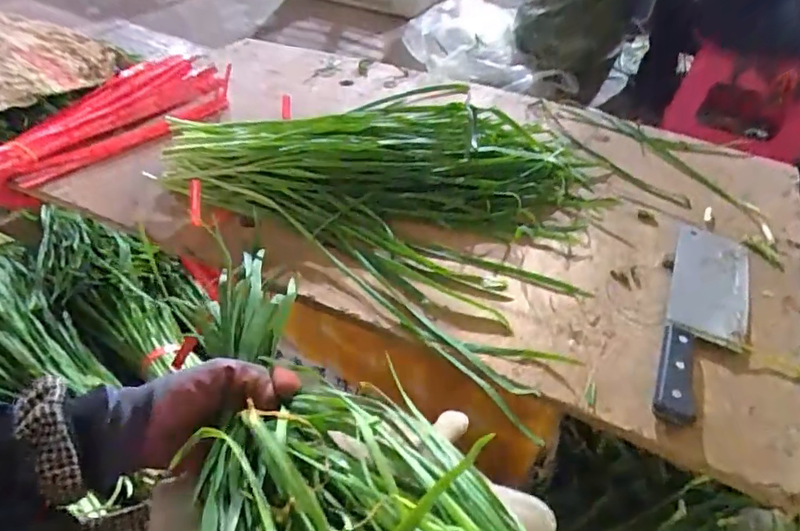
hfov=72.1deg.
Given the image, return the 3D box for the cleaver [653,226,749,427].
[{"bbox_3d":[0.289,0.046,0.515,0.072,0.027,0.267,20,47,17],"label":"cleaver"}]

